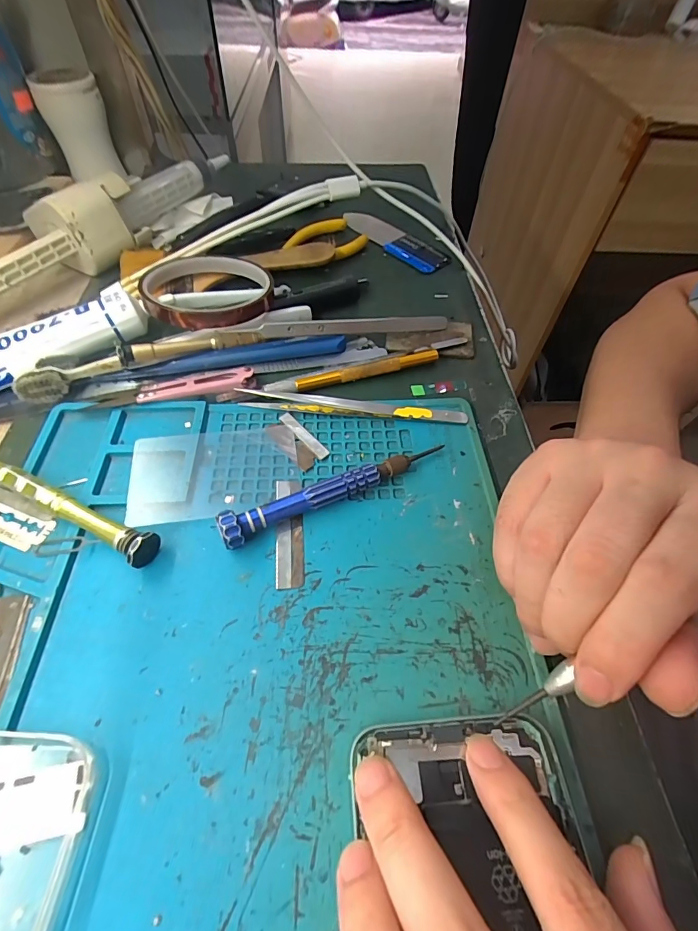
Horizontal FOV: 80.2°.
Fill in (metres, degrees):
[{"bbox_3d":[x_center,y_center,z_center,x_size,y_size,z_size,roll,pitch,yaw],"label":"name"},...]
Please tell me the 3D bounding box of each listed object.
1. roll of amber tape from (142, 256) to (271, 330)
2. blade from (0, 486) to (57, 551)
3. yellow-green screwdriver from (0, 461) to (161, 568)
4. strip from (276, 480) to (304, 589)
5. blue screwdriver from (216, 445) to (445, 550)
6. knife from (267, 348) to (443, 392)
[{"bbox_3d":[-0.099,-0.123,0.289,0.084,0.014,0.070,-23,59,-17],"label":"roll of amber tape"},{"bbox_3d":[-0.164,0.025,0.200,0.043,0.004,0.022,21,62,3],"label":"blade"},{"bbox_3d":[-0.141,0.017,0.202,0.116,0.017,0.015,24,58,15],"label":"yellow-green screwdriver"},{"bbox_3d":[-0.029,0.031,0.204,0.013,0.004,0.057,-4,55,-5],"label":"strip"},{"bbox_3d":[-0.005,0.011,0.210,0.119,0.018,0.014,-24,59,-17],"label":"blue screwdriver"},{"bbox_3d":[0.004,-0.061,0.266,0.113,0.005,0.010,-15,57,-12],"label":"knife"}]

